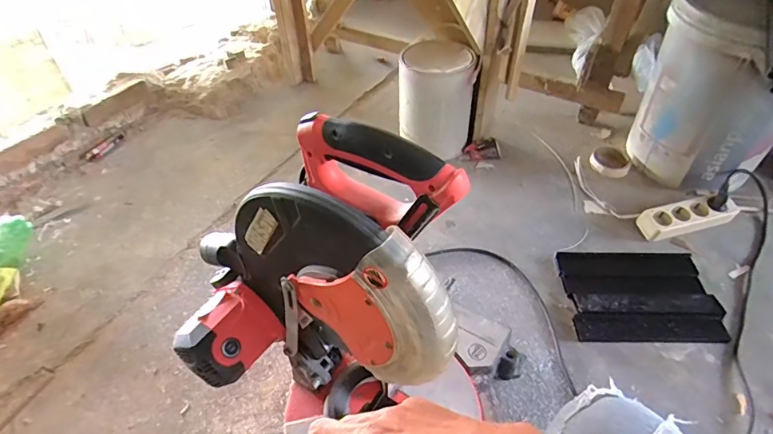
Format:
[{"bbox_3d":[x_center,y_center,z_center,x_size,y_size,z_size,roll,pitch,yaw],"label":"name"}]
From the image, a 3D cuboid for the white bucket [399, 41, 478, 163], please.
[{"bbox_3d":[0.120,-0.284,1.149,0.174,0.237,0.172,2,45,2],"label":"white bucket"}]

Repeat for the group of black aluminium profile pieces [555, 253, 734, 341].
[{"bbox_3d":[0.466,0.144,0.861,0.255,0.031,0.186,2,45,2],"label":"group of black aluminium profile pieces"}]

